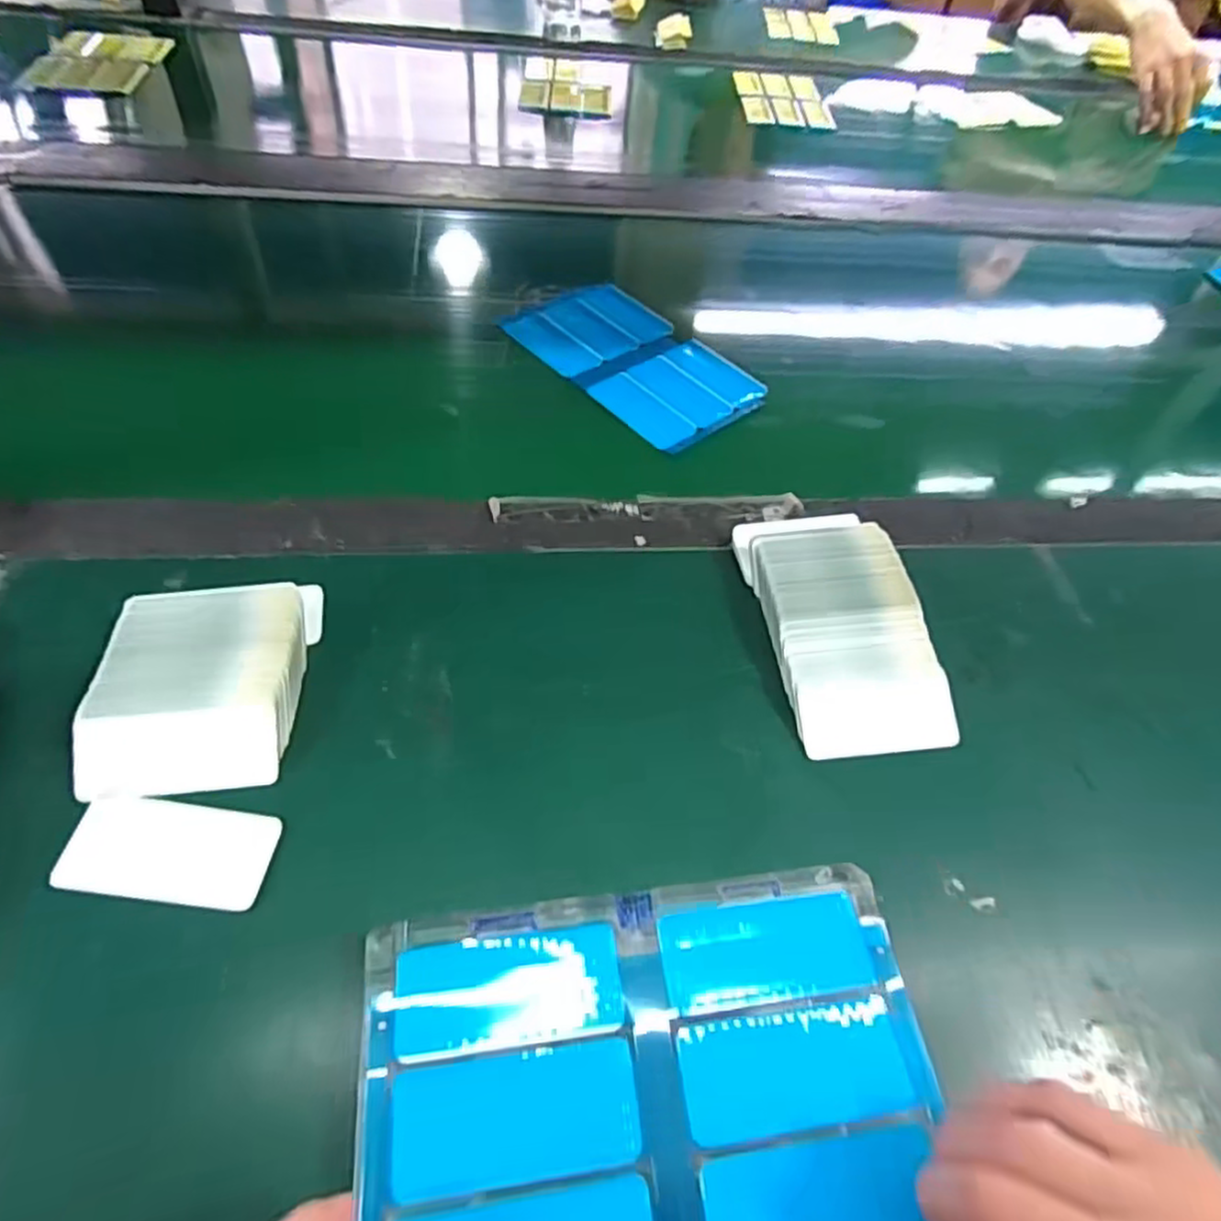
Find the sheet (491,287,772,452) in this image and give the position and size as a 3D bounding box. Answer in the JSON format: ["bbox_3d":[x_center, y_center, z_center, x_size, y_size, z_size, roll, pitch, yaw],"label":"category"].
[{"bbox_3d":[0.020,-0.199,0.556,0.116,0.011,0.200,-33,63,-27],"label":"sheet"}]

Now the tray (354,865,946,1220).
[{"bbox_3d":[0.018,0.169,0.252,0.200,0.011,0.132,-4,52,-9],"label":"tray"}]

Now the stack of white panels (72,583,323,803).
[{"bbox_3d":[-0.191,0.032,0.334,0.084,0.023,0.110,3,53,-5],"label":"stack of white panels"}]

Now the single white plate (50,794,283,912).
[{"bbox_3d":[-0.183,0.101,0.294,0.080,0.007,0.040,8,53,-1],"label":"single white plate"}]

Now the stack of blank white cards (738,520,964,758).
[{"bbox_3d":[0.128,0.006,0.393,0.087,0.028,0.148,-4,54,-10],"label":"stack of blank white cards"}]

